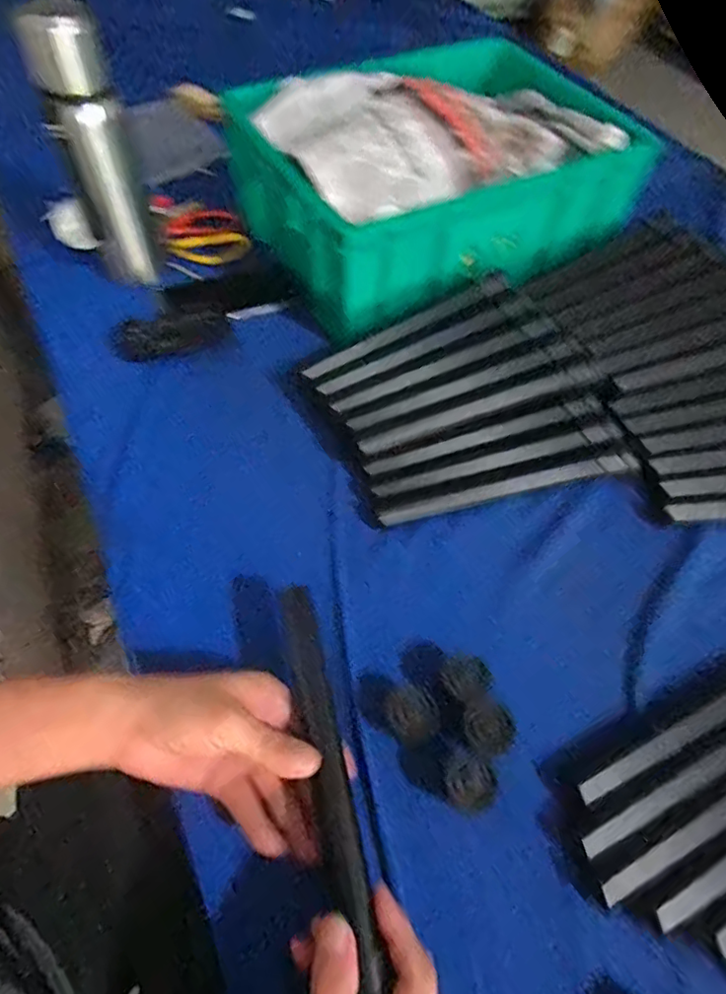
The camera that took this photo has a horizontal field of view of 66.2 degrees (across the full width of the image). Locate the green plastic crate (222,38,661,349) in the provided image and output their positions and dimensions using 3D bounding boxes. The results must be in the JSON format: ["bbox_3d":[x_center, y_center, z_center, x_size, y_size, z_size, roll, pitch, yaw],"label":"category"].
[{"bbox_3d":[0.081,-0.380,0.657,0.393,0.147,0.293,-27,65,-16],"label":"green plastic crate"}]

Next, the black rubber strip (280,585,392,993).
[{"bbox_3d":[-0.022,0.175,0.352,0.025,0.019,0.235,-9,51,-11],"label":"black rubber strip"}]

